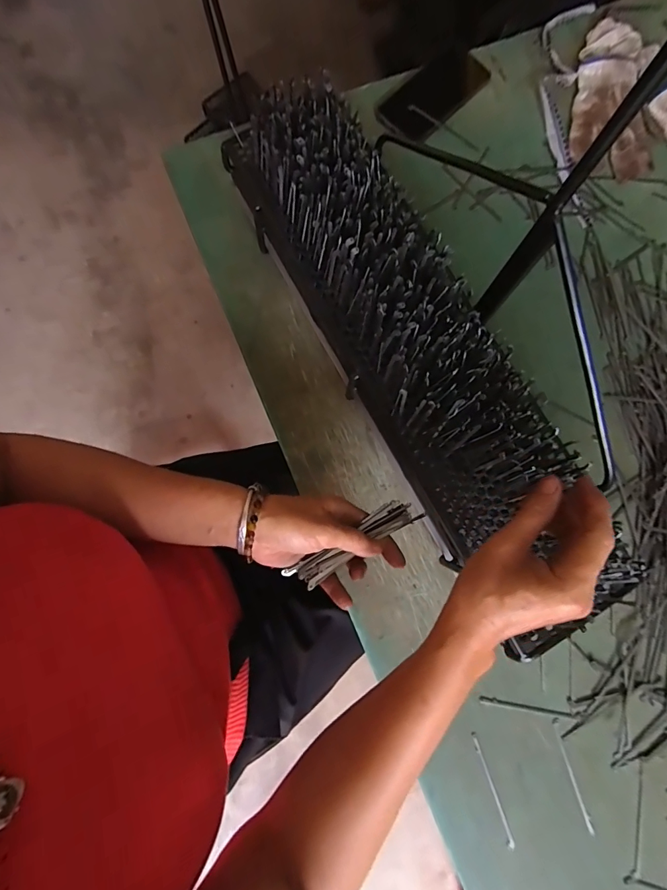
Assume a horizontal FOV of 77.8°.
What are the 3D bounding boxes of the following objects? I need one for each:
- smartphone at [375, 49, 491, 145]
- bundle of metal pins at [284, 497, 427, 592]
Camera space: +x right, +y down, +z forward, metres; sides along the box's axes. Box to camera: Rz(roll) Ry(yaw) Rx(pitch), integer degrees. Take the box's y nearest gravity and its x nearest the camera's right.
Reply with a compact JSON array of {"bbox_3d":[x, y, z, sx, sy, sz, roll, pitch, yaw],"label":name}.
[{"bbox_3d":[0.136,-0.479,0.560,0.158,0.011,0.080,-44,84,-8],"label":"smartphone"},{"bbox_3d":[0.018,0.086,0.366,0.129,0.009,0.028,-29,82,-8],"label":"bundle of metal pins"}]

